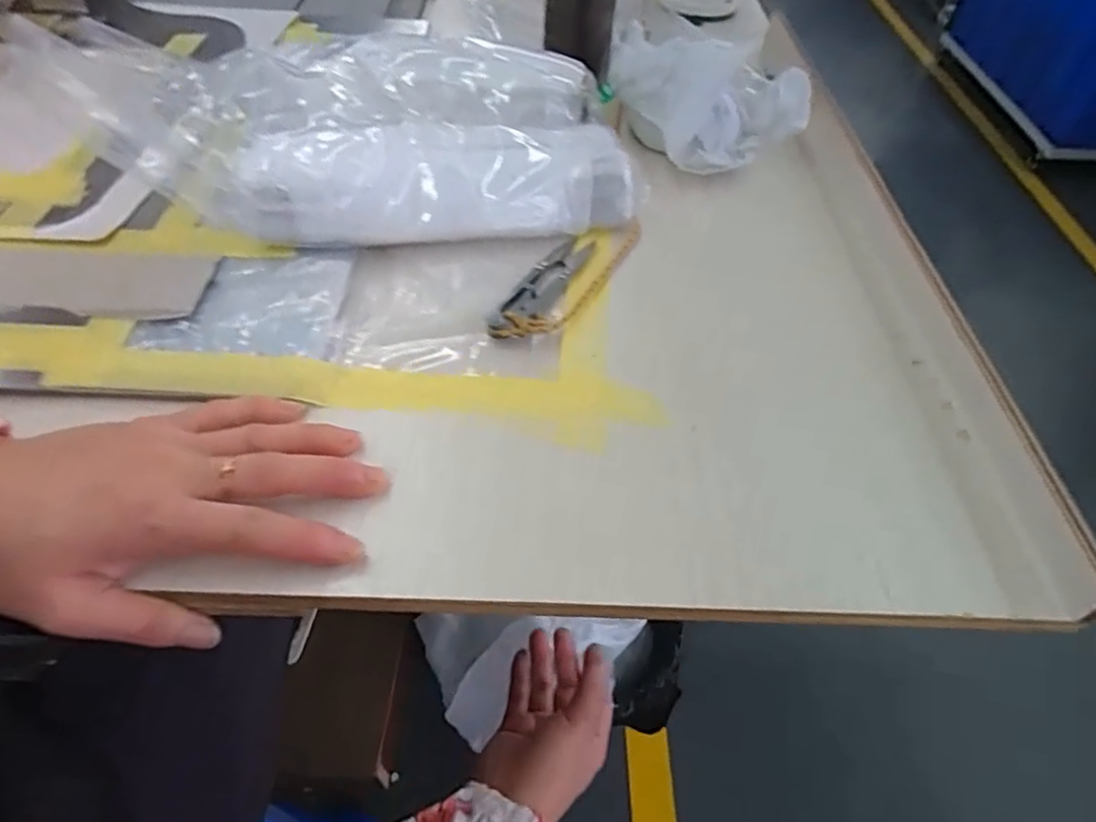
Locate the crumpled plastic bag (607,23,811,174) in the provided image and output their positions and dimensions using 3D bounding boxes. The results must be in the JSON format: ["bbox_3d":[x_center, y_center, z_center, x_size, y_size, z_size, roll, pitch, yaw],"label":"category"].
[{"bbox_3d":[0.115,-0.221,0.463,0.116,0.071,0.102,-27,56,-22],"label":"crumpled plastic bag"}]

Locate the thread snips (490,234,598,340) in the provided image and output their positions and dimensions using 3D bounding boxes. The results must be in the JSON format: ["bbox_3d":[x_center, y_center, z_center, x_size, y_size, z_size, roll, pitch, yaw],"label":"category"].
[{"bbox_3d":[-0.001,-0.072,0.371,0.026,0.007,0.097,20,51,14],"label":"thread snips"}]

